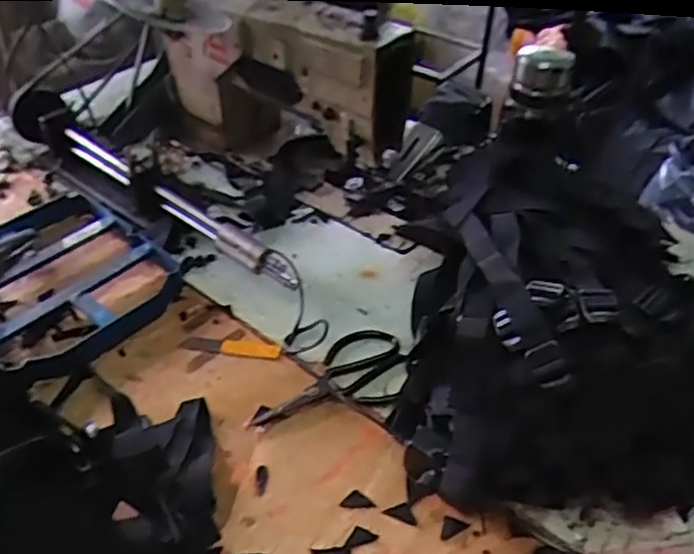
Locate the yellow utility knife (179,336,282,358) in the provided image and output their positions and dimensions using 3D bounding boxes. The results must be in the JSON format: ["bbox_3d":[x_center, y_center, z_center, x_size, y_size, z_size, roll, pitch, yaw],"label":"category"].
[{"bbox_3d":[-0.126,0.075,0.693,0.109,0.004,0.019,5,43,5],"label":"yellow utility knife"}]

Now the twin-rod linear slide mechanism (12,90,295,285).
[{"bbox_3d":[-0.253,-0.117,0.803,0.494,0.078,0.061,29,50,27],"label":"twin-rod linear slide mechanism"}]

